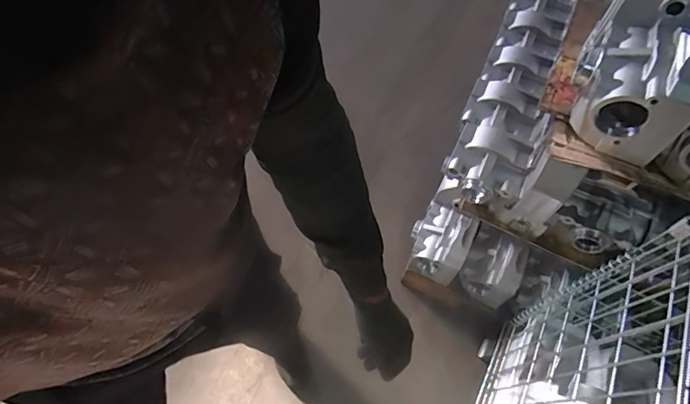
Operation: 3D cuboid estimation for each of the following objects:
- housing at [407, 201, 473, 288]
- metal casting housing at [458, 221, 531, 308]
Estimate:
[{"bbox_3d":[0.293,0.129,1.374,0.167,0.176,0.197,30,63,12],"label":"housing"},{"bbox_3d":[0.449,0.189,1.341,0.162,0.151,0.183,29,63,11],"label":"metal casting housing"}]

